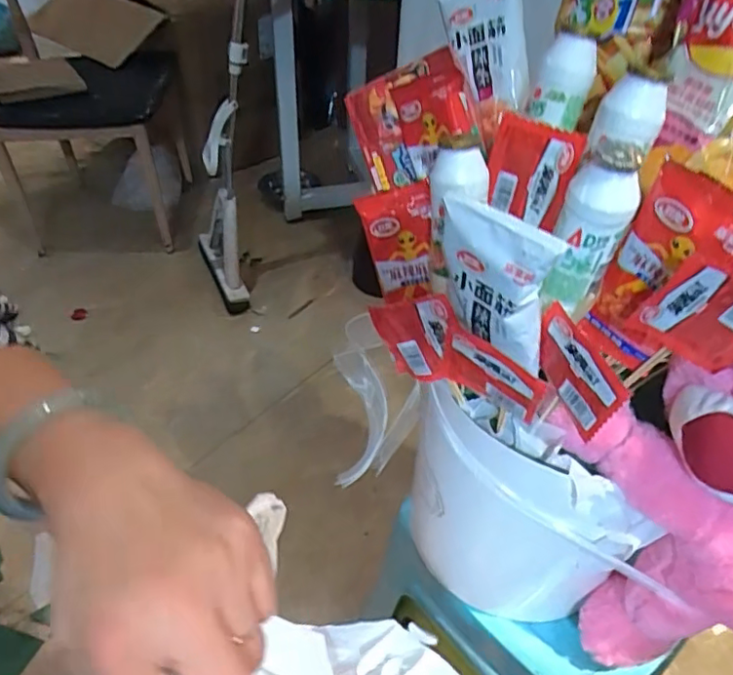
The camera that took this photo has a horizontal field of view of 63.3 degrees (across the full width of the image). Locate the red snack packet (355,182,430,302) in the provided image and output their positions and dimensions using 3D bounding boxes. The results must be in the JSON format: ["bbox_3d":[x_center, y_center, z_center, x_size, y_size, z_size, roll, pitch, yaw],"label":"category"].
[{"bbox_3d":[0.027,-0.068,0.440,0.054,0.081,0.010,-9,10,28],"label":"red snack packet"}]

